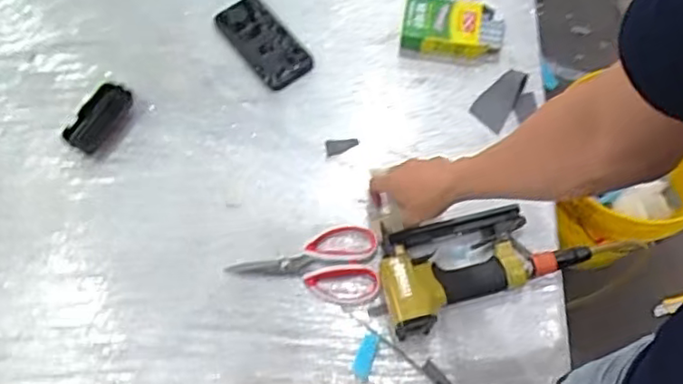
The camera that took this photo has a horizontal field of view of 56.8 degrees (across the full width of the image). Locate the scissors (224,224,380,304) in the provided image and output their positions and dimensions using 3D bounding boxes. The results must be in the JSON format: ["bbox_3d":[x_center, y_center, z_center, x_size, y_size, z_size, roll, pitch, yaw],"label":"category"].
[{"bbox_3d":[-0.047,0.096,0.807,0.187,0.009,0.102,-6,65,-2],"label":"scissors"}]

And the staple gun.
[{"bbox_3d":[0.174,0.089,0.789,0.249,0.040,0.124,-12,65,-5],"label":"staple gun"}]

